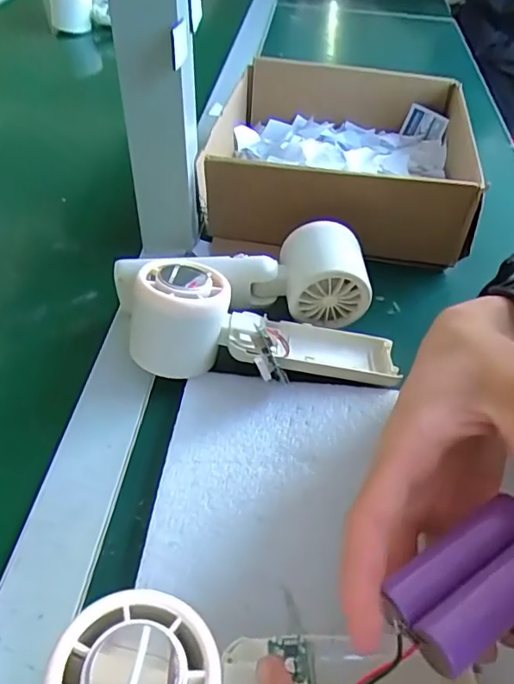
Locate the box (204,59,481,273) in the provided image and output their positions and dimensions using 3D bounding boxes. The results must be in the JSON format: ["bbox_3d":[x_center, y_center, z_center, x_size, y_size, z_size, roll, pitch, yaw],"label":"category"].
[{"bbox_3d":[0.077,-0.167,0.482,0.219,0.073,0.227,9,46,5],"label":"box"}]

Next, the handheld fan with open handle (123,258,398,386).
[{"bbox_3d":[0.005,-0.005,0.337,0.167,0.054,0.071,9,44,-12],"label":"handheld fan with open handle"}]

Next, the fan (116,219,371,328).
[{"bbox_3d":[-0.009,-0.043,0.363,0.161,0.052,0.049,-2,46,-6],"label":"fan"}]

